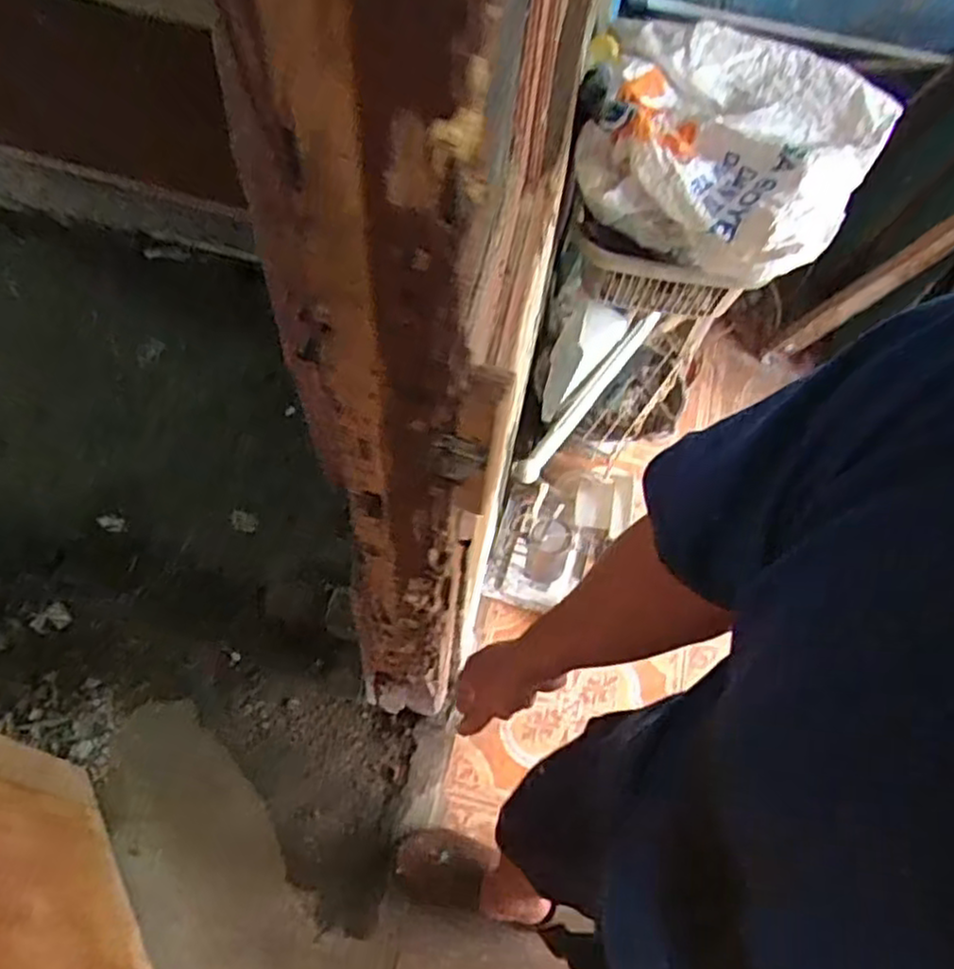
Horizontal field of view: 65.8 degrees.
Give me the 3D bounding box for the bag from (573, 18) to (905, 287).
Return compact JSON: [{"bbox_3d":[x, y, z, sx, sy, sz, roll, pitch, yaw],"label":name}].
[{"bbox_3d":[0.416,-0.578,1.267,0.475,0.189,0.436,29,63,13],"label":"bag"}]

